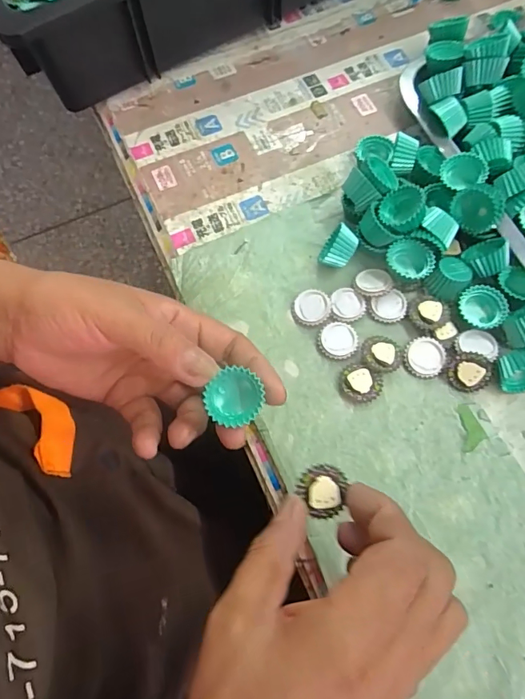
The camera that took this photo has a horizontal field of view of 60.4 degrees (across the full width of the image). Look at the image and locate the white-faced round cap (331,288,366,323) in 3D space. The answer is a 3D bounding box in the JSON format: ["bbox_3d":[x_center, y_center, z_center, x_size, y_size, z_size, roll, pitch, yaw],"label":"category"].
[{"bbox_3d":[0.062,-0.033,0.325,0.025,0.004,0.026,0,70,1],"label":"white-faced round cap"}]

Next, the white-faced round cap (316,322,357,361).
[{"bbox_3d":[0.053,-0.006,0.317,0.027,0.004,0.027,0,70,1],"label":"white-faced round cap"}]

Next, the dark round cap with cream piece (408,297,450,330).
[{"bbox_3d":[0.119,-0.028,0.320,0.026,0.004,0.028,0,70,1],"label":"dark round cap with cream piece"}]

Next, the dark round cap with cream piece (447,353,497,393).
[{"bbox_3d":[0.140,0.016,0.303,0.027,0.007,0.028,8,110,21],"label":"dark round cap with cream piece"}]

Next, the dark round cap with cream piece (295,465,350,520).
[{"bbox_3d":[0.031,0.074,0.236,0.025,0.008,0.026,0,70,1],"label":"dark round cap with cream piece"}]

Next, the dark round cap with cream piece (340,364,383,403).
[{"bbox_3d":[0.067,0.023,0.308,0.027,0.006,0.025,0,70,1],"label":"dark round cap with cream piece"}]

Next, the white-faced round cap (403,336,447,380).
[{"bbox_3d":[0.113,0.005,0.313,0.027,0.007,0.029,0,70,1],"label":"white-faced round cap"}]

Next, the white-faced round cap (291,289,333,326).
[{"bbox_3d":[0.035,-0.030,0.327,0.027,0.007,0.027,0,70,1],"label":"white-faced round cap"}]

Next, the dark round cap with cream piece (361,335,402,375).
[{"bbox_3d":[0.083,0.003,0.313,0.027,0.004,0.028,0,70,1],"label":"dark round cap with cream piece"}]

